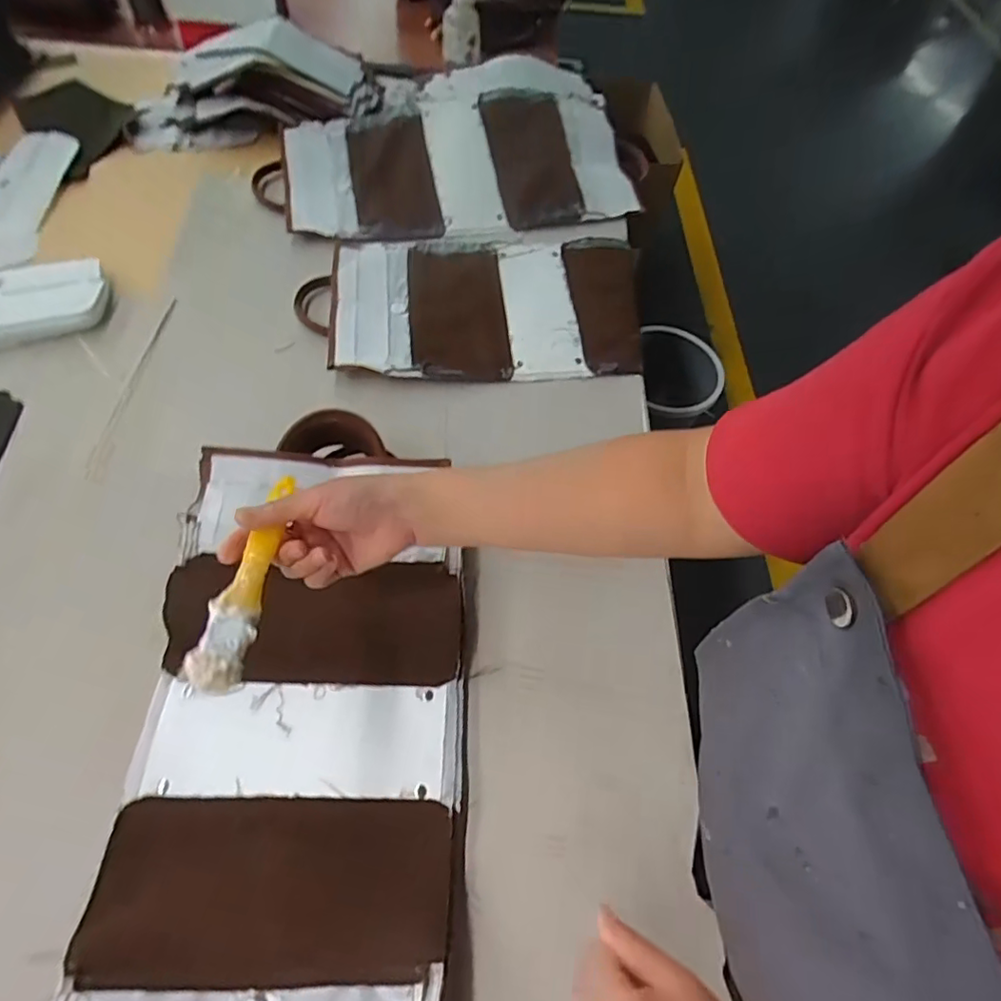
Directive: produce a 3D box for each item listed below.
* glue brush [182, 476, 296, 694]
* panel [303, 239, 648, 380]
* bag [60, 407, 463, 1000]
[{"bbox_3d":[-0.158,0.045,0.368,0.030,0.012,0.149,6,52,-1],"label":"glue brush"},{"bbox_3d":[-0.027,-0.260,0.747,0.420,0.015,0.251,0,59,-4],"label":"panel"},{"bbox_3d":[-0.158,0.184,0.453,0.250,0.080,0.556,1,59,-3],"label":"bag"}]

